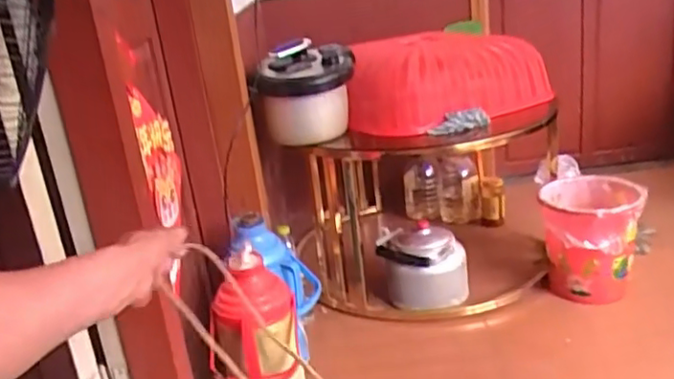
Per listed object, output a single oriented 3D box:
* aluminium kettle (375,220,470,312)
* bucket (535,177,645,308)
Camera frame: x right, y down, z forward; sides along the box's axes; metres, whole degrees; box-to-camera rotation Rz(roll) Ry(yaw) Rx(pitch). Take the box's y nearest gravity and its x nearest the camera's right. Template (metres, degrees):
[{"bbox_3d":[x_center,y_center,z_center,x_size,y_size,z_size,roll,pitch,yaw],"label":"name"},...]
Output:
[{"bbox_3d":[0.228,0.209,1.684,0.224,0.188,0.197,-8,20,0],"label":"aluminium kettle"},{"bbox_3d":[0.652,0.129,1.638,0.238,0.260,0.236,4,23,30],"label":"bucket"}]

